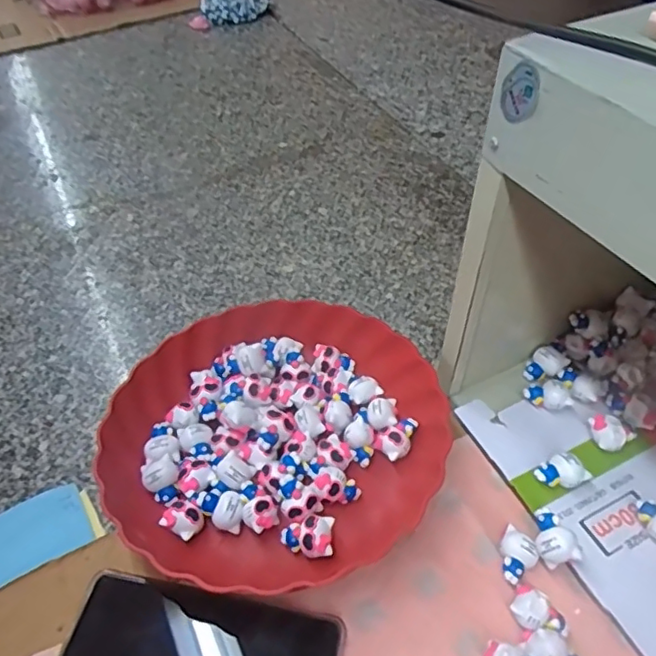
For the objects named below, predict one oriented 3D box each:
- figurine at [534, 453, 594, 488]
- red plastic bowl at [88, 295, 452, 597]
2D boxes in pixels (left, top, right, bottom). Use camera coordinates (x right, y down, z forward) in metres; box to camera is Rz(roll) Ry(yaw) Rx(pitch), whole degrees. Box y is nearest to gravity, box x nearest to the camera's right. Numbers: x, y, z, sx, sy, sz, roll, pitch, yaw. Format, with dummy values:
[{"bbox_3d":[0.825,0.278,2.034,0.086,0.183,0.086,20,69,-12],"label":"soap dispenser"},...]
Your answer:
[{"bbox_3d":[0.164,0.102,0.415,0.037,0.022,0.018,6,49,9],"label":"figurine"},{"bbox_3d":[-0.041,0.076,0.450,0.236,0.047,0.232,-2,48,2],"label":"red plastic bowl"}]

